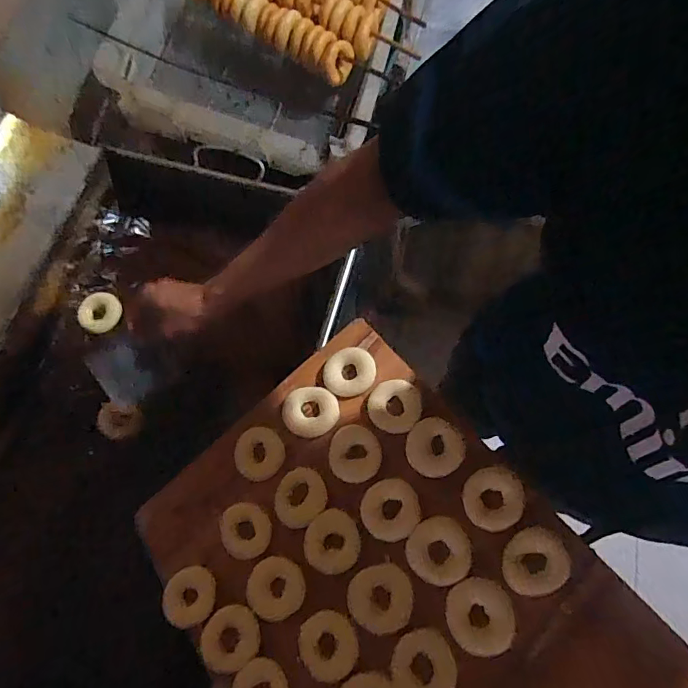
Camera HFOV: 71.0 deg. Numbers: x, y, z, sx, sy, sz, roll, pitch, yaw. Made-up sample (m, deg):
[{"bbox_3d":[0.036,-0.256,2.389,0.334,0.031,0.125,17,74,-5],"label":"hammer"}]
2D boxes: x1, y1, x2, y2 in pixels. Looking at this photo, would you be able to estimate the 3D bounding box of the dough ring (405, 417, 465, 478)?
[{"bbox_3d":[0.113,0.130,0.607,0.067,0.026,0.072,0,71,1],"label":"dough ring"}]

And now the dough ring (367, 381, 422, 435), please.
[{"bbox_3d":[0.067,0.083,0.641,0.067,0.013,0.069,0,71,1],"label":"dough ring"}]

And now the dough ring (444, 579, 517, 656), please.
[{"bbox_3d":[0.150,0.299,0.530,0.070,0.011,0.072,0,71,1],"label":"dough ring"}]

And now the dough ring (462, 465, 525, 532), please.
[{"bbox_3d":[0.176,0.180,0.568,0.064,0.019,0.074,34,75,12],"label":"dough ring"}]

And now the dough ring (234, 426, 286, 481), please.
[{"bbox_3d":[-0.115,0.147,0.653,0.068,0.011,0.070,0,71,1],"label":"dough ring"}]

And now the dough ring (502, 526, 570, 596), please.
[{"bbox_3d":[0.213,0.242,0.536,0.076,0.019,0.057,-38,74,-10],"label":"dough ring"}]

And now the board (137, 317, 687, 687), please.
[{"bbox_3d":[0.057,0.307,0.558,0.417,0.024,0.603,-40,67,-3],"label":"board"}]

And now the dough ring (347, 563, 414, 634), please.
[{"bbox_3d":[0.041,0.292,0.554,0.073,0.018,0.066,-14,72,-3],"label":"dough ring"}]

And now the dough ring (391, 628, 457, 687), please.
[{"bbox_3d":[0.085,0.349,0.518,0.067,0.009,0.069,0,71,1],"label":"dough ring"}]

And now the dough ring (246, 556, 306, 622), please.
[{"bbox_3d":[-0.084,0.298,0.590,0.072,0.016,0.068,0,71,1],"label":"dough ring"}]

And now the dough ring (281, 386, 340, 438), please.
[{"bbox_3d":[-0.046,0.092,0.661,0.076,0.015,0.068,-10,71,-2],"label":"dough ring"}]

